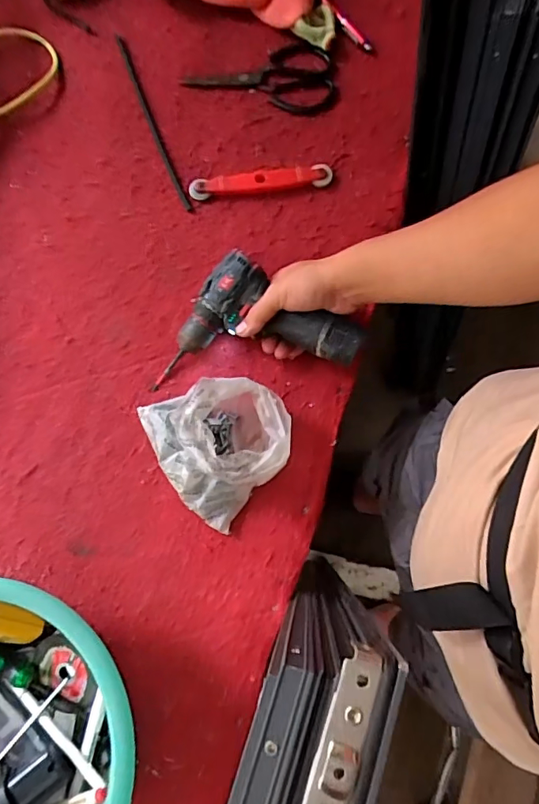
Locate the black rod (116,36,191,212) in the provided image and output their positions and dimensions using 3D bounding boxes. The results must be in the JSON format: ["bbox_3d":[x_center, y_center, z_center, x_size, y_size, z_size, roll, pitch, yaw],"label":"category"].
[{"bbox_3d":[-0.175,-0.416,0.714,0.013,0.007,0.328,-21,78,-4],"label":"black rod"}]

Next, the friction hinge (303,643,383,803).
[{"bbox_3d":[0.025,0.191,0.230,0.018,0.009,0.147,18,78,4],"label":"friction hinge"}]

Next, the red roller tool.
[{"bbox_3d":[-0.013,-0.310,0.689,0.196,0.012,0.035,-7,77,-1],"label":"red roller tool"}]

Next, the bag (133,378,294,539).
[{"bbox_3d":[-0.065,0.038,0.580,0.169,0.083,0.160,42,81,9],"label":"bag"}]

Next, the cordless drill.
[{"bbox_3d":[-0.012,-0.092,0.600,0.240,0.059,0.156,8,77,11],"label":"cordless drill"}]

